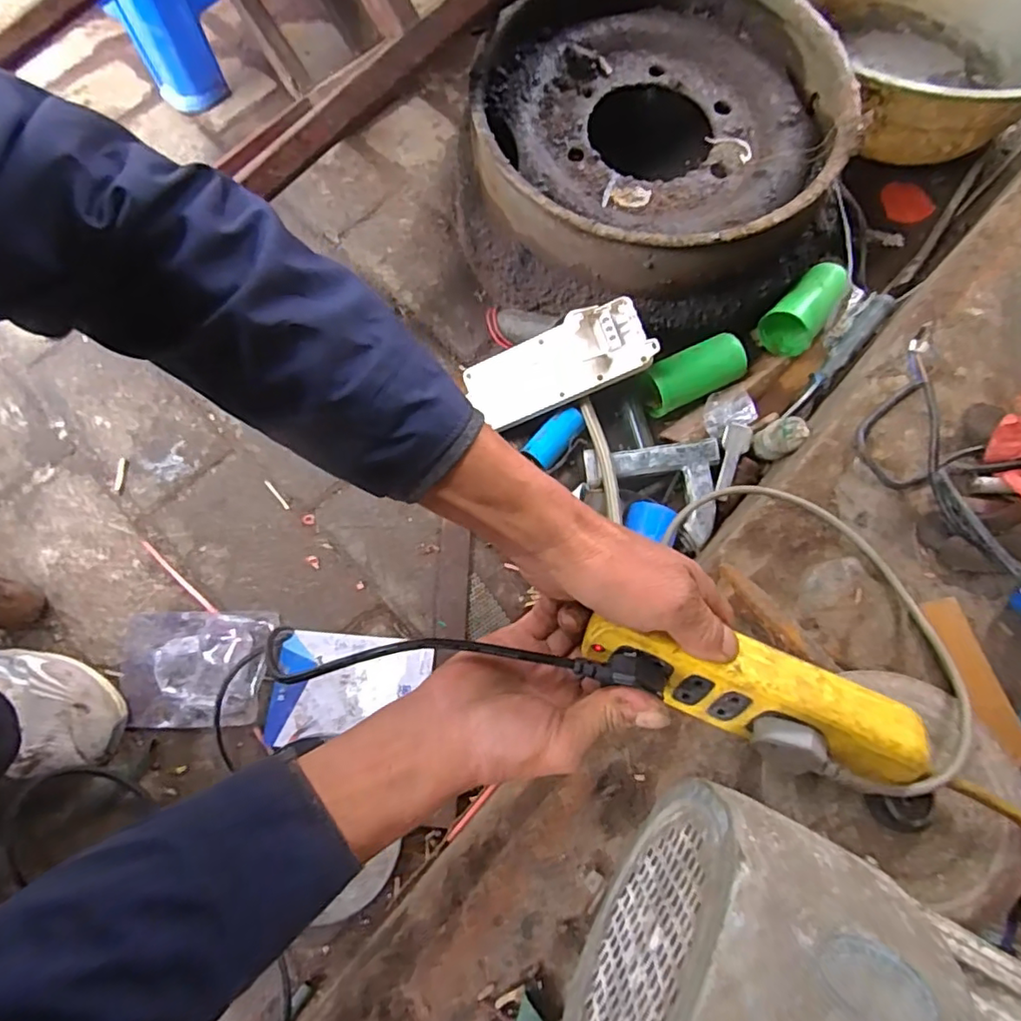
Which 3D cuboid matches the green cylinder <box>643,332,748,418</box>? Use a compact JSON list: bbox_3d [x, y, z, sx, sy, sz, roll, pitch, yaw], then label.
[{"bbox_3d":[0.202,-0.152,0.631,0.120,0.051,0.054,-27,75,-9],"label":"green cylinder"}]

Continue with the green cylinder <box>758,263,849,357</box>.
[{"bbox_3d":[0.333,-0.228,0.644,0.058,0.046,0.111,41,76,11],"label":"green cylinder"}]

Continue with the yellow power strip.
[{"bbox_3d":[0.135,0.102,0.327,0.186,0.044,0.047,17,73,7],"label":"yellow power strip"}]

